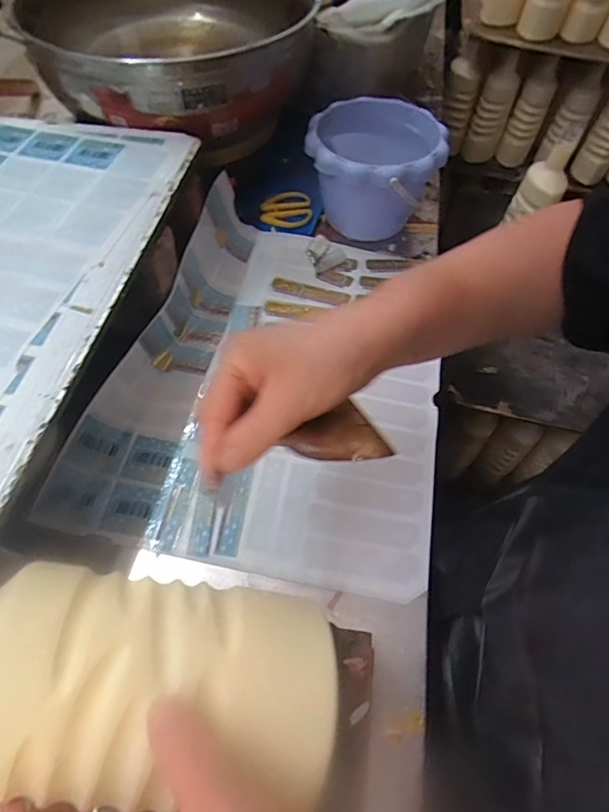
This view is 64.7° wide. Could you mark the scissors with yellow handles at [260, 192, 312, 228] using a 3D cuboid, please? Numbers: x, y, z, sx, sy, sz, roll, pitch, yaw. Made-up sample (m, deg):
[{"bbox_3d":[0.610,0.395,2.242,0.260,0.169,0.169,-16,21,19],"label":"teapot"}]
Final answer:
[{"bbox_3d":[-0.024,-0.251,0.610,0.063,0.012,0.051,-3,78,-4],"label":"scissors with yellow handles"}]

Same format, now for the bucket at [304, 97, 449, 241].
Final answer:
[{"bbox_3d":[0.080,-0.283,0.585,0.155,0.116,0.155,0,59,0],"label":"bucket"}]

